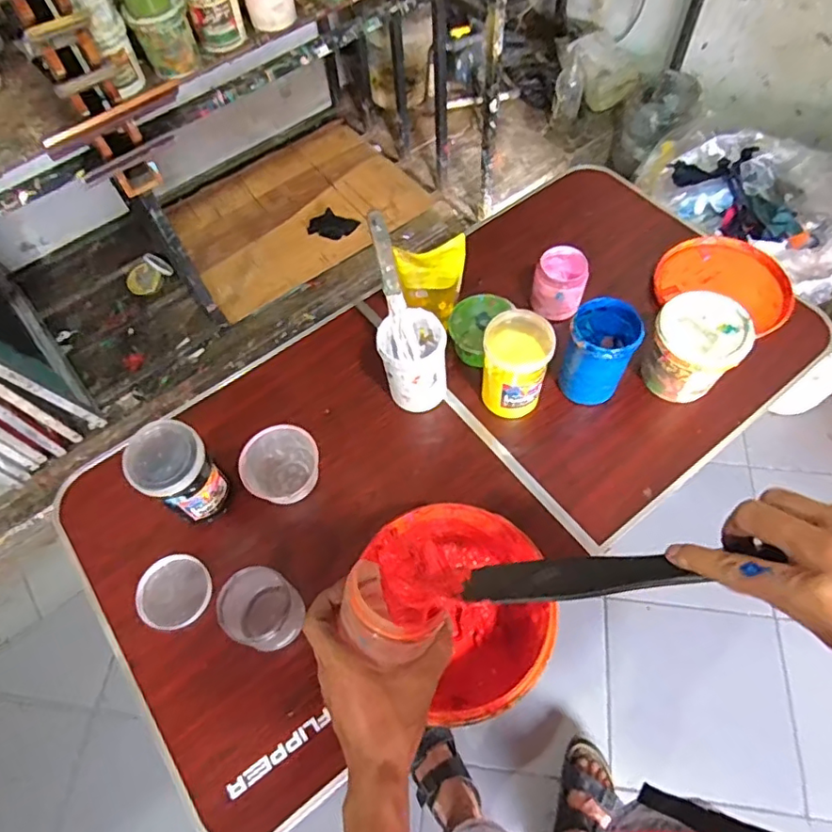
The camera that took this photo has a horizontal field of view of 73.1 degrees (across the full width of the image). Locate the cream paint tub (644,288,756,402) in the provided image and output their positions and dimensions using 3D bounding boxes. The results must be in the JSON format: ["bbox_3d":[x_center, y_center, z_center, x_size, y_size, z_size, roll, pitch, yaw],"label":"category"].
[{"bbox_3d":[0.419,-0.104,0.854,0.114,0.123,0.124,-1,62,3],"label":"cream paint tub"}]

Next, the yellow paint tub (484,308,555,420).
[{"bbox_3d":[0.151,-0.075,0.855,0.098,0.154,0.098,19,65,14],"label":"yellow paint tub"}]

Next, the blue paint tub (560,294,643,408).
[{"bbox_3d":[0.276,-0.094,0.854,0.098,0.135,0.094,22,66,15],"label":"blue paint tub"}]

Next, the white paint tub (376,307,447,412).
[{"bbox_3d":[-0.003,-0.081,0.864,0.095,0.141,0.098,-1,62,3],"label":"white paint tub"}]

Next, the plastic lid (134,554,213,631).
[{"bbox_3d":[-0.340,0.246,0.787,0.102,0.016,0.095,-1,62,3],"label":"plastic lid"}]

